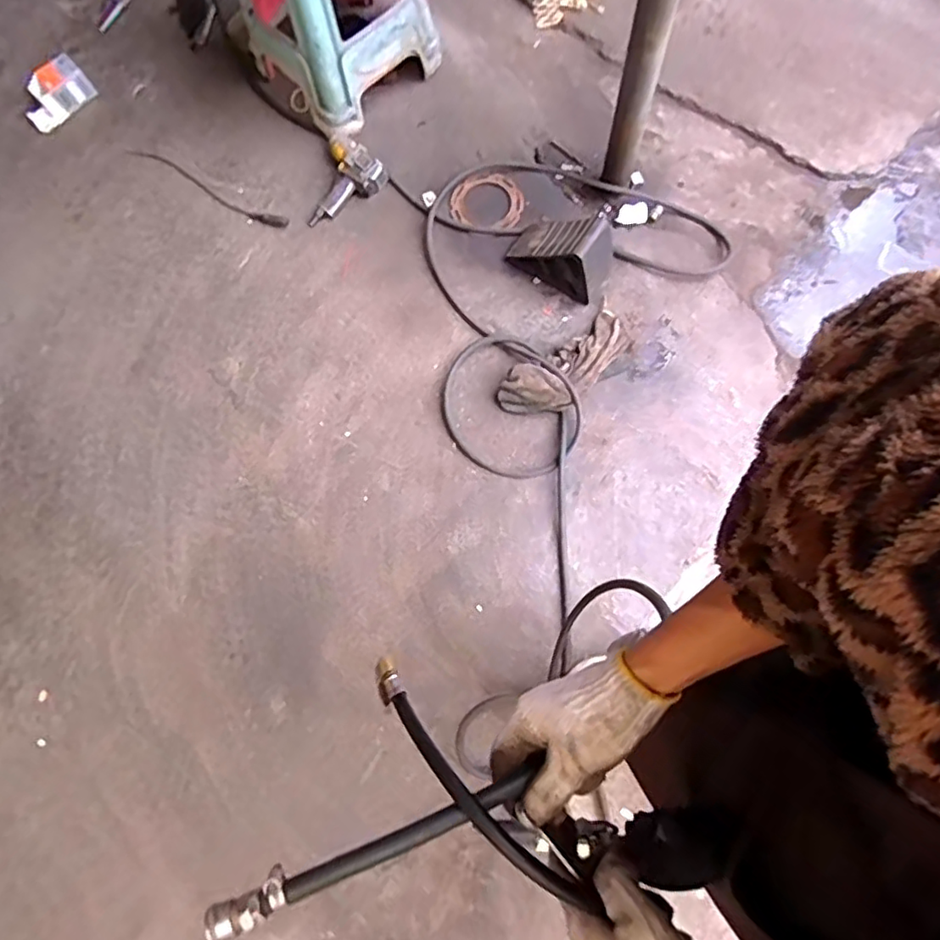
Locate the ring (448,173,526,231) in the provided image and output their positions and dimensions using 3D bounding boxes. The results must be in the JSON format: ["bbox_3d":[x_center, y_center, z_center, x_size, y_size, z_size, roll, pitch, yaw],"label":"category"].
[{"bbox_3d":[0.046,-0.707,1.582,0.188,0.020,0.152,6,76,5],"label":"ring"}]

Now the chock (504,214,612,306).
[{"bbox_3d":[0.216,-0.536,1.451,0.246,0.208,0.122,34,80,11],"label":"chock"}]

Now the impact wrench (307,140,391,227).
[{"bbox_3d":[-0.336,-0.741,1.563,0.146,0.073,0.235,39,81,12],"label":"impact wrench"}]

